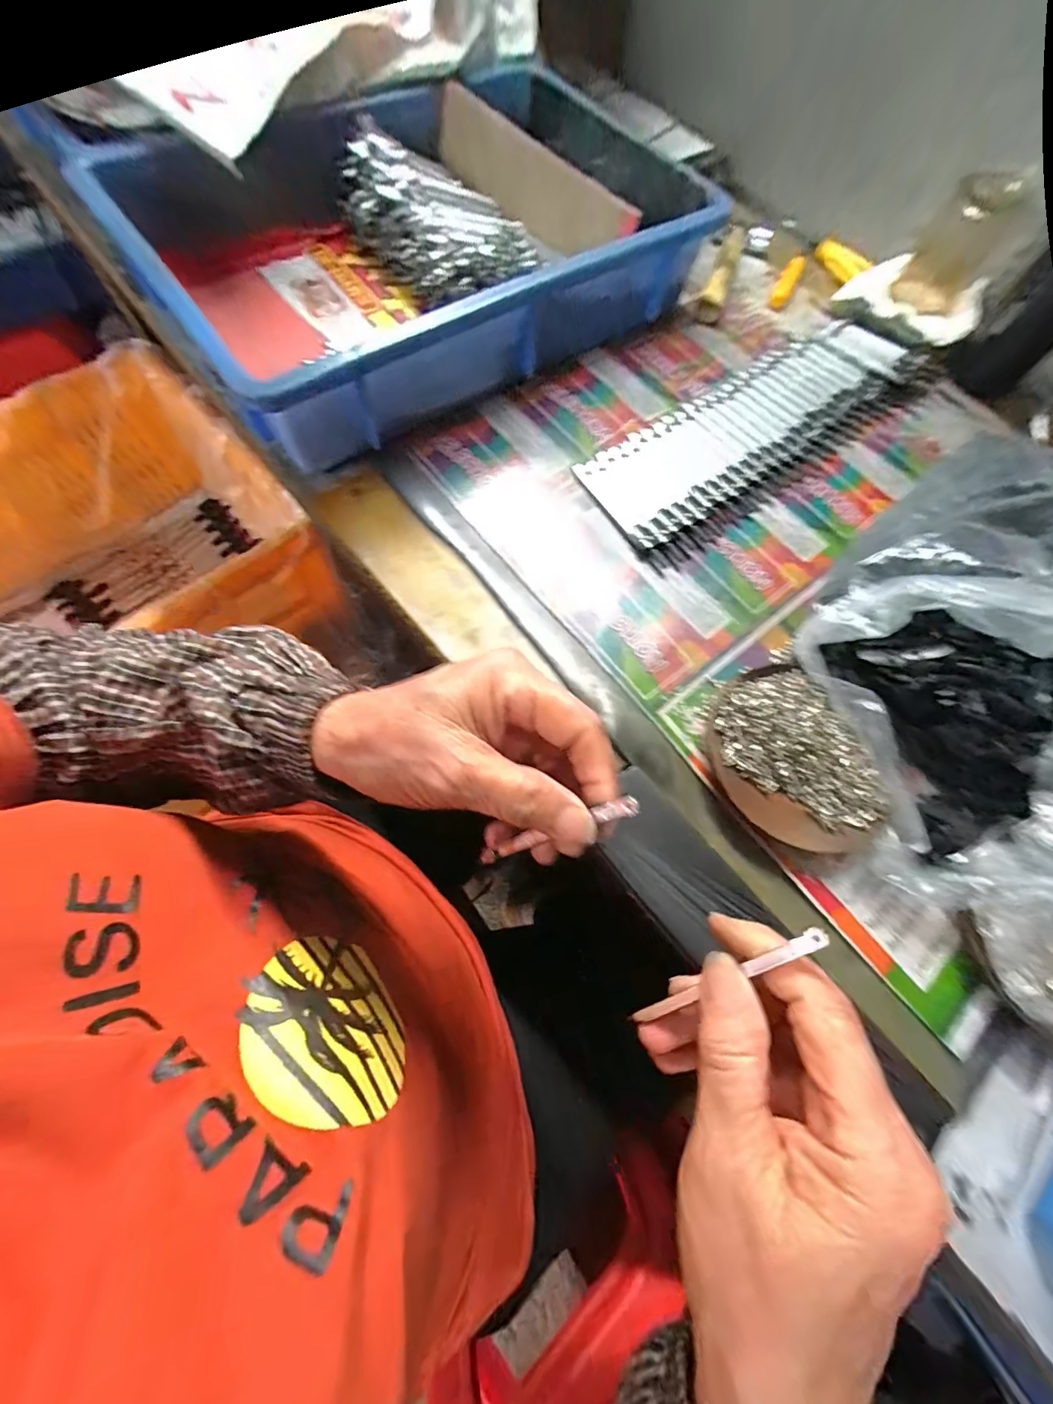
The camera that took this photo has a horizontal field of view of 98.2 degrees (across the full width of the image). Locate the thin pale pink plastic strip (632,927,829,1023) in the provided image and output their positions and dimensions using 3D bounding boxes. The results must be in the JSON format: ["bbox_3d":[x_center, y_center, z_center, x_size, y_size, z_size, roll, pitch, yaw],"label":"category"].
[{"bbox_3d":[0.070,0.104,0.169,0.006,0.090,0.004,49,32,13],"label":"thin pale pink plastic strip"}]

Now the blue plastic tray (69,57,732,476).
[{"bbox_3d":[-0.069,-0.400,0.392,0.461,0.087,0.325,-31,74,-14],"label":"blue plastic tray"}]

